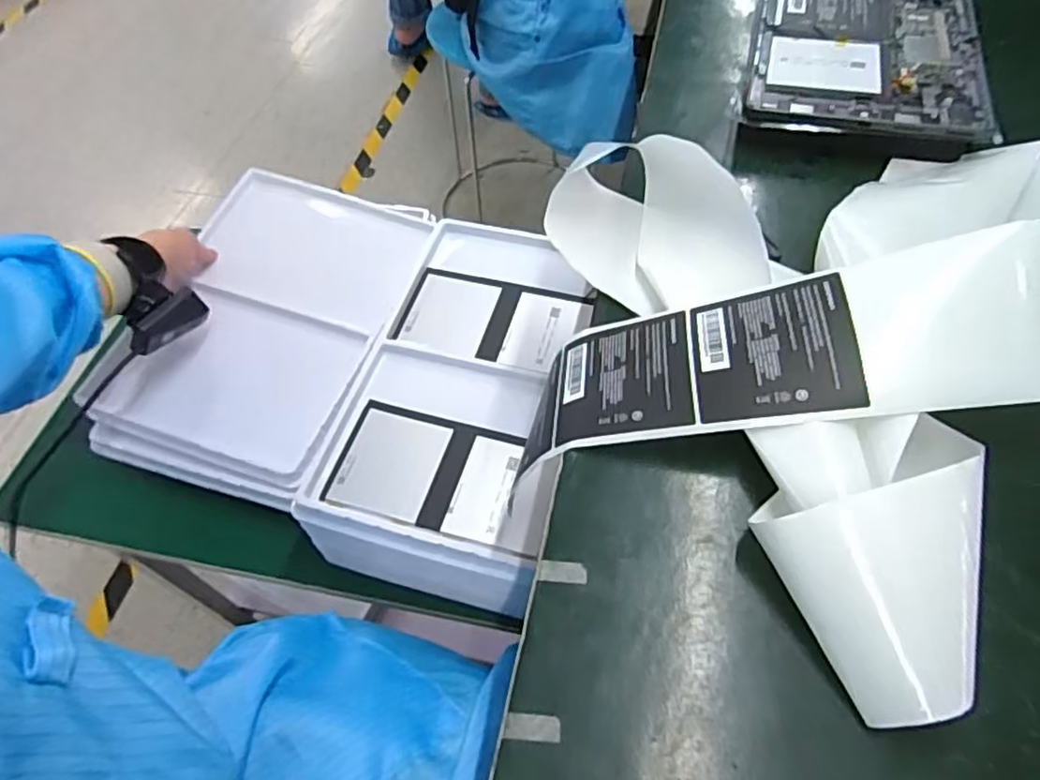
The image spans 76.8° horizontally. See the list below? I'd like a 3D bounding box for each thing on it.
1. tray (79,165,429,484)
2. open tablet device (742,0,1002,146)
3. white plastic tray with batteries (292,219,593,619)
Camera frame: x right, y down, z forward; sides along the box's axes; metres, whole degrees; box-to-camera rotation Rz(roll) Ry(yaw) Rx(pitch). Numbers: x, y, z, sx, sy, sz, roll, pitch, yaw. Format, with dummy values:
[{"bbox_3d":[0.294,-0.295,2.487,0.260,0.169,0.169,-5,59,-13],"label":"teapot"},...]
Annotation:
[{"bbox_3d":[-0.248,-0.082,0.655,0.232,0.035,0.323,14,56,12],"label":"tray"},{"bbox_3d":[0.286,-0.290,0.541,0.173,0.009,0.262,12,57,12],"label":"open tablet device"},{"bbox_3d":[-0.036,0.007,0.578,0.180,0.092,0.322,12,56,11],"label":"white plastic tray with batteries"}]

